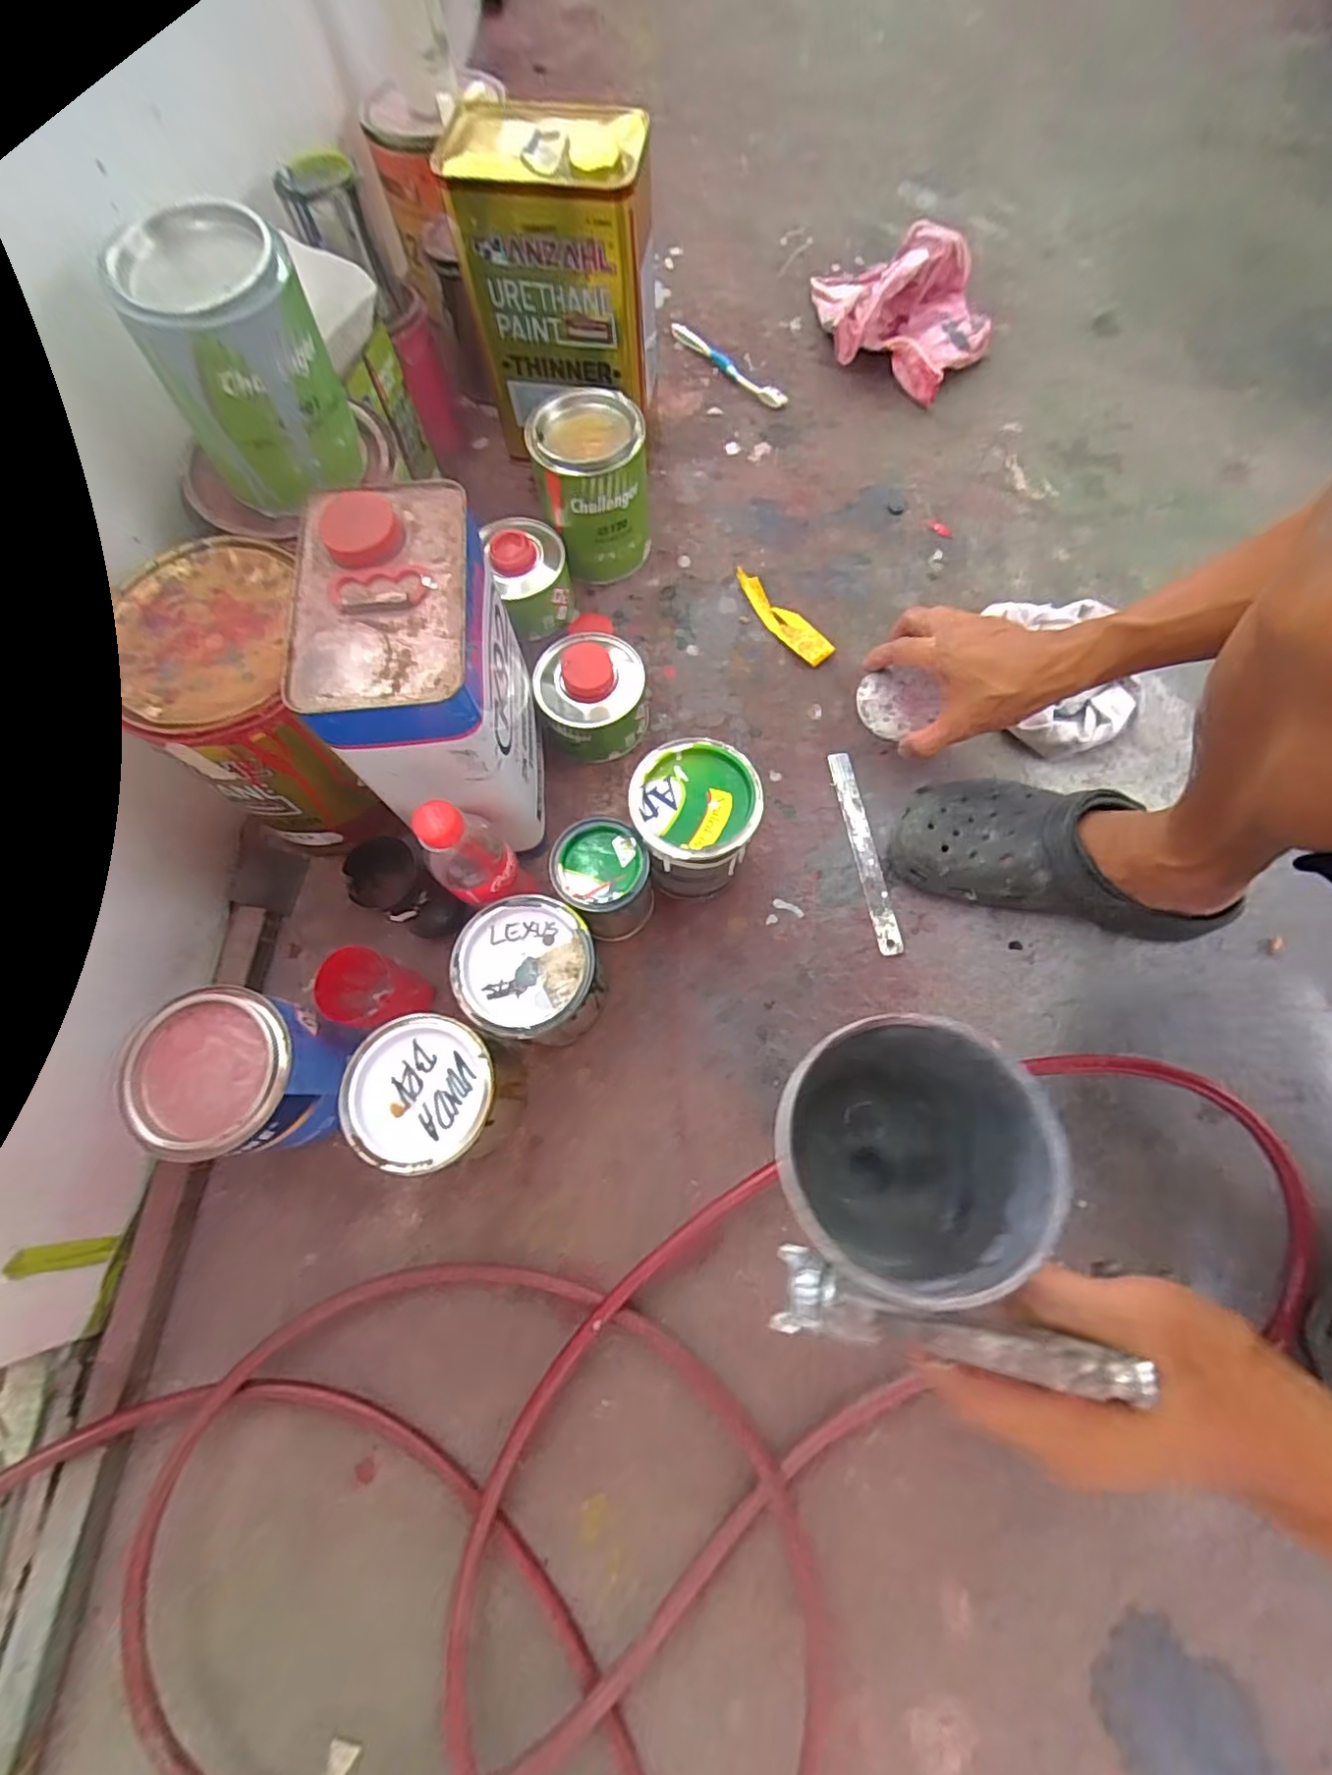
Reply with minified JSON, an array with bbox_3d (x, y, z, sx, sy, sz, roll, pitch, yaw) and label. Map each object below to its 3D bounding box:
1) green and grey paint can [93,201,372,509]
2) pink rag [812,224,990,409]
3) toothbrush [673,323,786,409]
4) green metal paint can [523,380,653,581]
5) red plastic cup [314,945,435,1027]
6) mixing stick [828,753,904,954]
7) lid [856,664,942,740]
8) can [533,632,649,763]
[{"bbox_3d":[-0.283,-0.353,0.449,0.109,0.140,0.091,-32,75,-8],"label":"green and grey paint can"},{"bbox_3d":[0.276,-0.689,0.771,0.219,0.079,0.232,16,73,7],"label":"pink rag"},{"bbox_3d":[0.072,-0.640,0.791,0.021,0.011,0.207,-39,74,-10],"label":"toothbrush"},{"bbox_3d":[-0.069,-0.390,0.649,0.099,0.133,0.094,-1,71,2],"label":"green metal paint can"},{"bbox_3d":[-0.228,0.084,0.518,0.051,0.097,0.055,-1,71,2],"label":"red plastic cup"},{"bbox_3d":[0.179,-0.035,0.589,0.020,0.007,0.192,-10,71,-1],"label":"mixing stick"},{"bbox_3d":[0.207,-0.167,0.581,0.066,0.018,0.059,-18,72,-4],"label":"lid"},{"bbox_3d":[-0.069,-0.180,0.598,0.096,0.092,0.099,-4,71,1],"label":"can"}]

